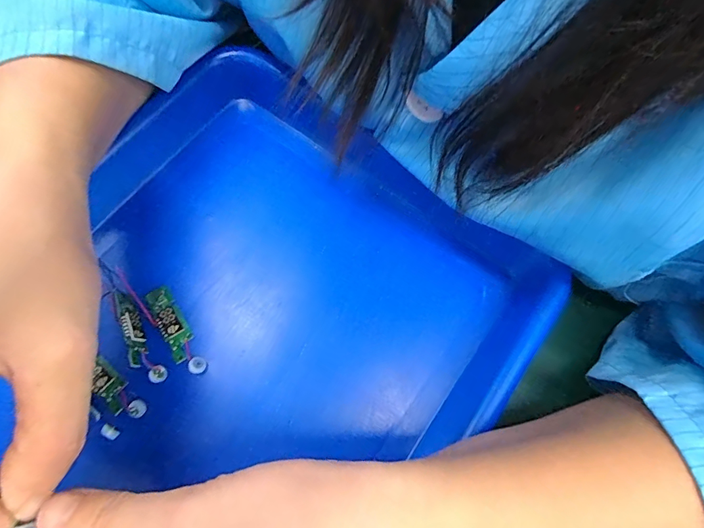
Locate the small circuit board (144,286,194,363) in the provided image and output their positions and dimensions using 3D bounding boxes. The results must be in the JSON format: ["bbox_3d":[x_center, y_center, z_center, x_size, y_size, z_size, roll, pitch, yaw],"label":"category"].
[{"bbox_3d":[-0.094,0.030,0.215,0.013,0.005,0.041,-33,75,-11],"label":"small circuit board"}]

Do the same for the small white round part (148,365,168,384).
[{"bbox_3d":[-0.095,0.054,0.203,0.007,0.005,0.009,5,72,0],"label":"small white round part"}]

